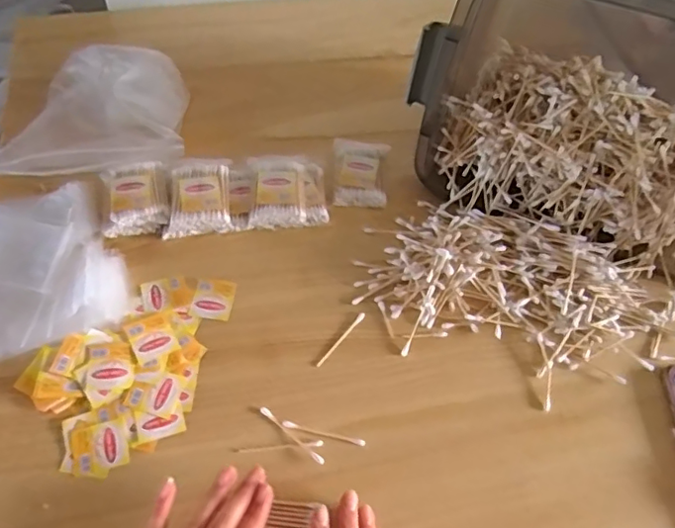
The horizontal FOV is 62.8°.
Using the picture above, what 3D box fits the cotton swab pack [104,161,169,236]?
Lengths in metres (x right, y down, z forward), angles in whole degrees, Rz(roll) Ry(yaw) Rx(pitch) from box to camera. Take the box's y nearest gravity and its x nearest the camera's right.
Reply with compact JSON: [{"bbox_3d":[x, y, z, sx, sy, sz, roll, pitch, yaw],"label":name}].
[{"bbox_3d":[-0.209,-0.066,0.575,0.067,0.035,0.073,-9,59,-11],"label":"cotton swab pack"}]

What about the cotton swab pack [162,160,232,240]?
[{"bbox_3d":[-0.145,-0.071,0.581,0.065,0.034,0.087,-2,58,-6],"label":"cotton swab pack"}]

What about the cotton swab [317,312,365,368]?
[{"bbox_3d":[0.004,0.071,0.525,0.006,0.004,0.070,34,61,18],"label":"cotton swab"}]

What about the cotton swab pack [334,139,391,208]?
[{"bbox_3d":[0.025,-0.104,0.617,0.060,0.011,0.085,7,57,-1],"label":"cotton swab pack"}]

